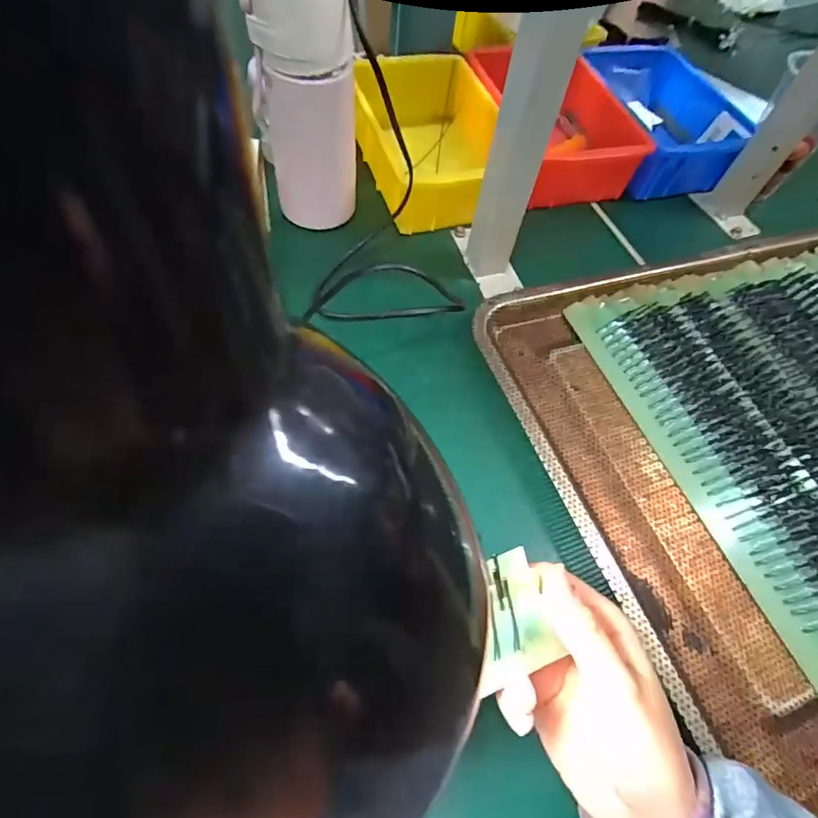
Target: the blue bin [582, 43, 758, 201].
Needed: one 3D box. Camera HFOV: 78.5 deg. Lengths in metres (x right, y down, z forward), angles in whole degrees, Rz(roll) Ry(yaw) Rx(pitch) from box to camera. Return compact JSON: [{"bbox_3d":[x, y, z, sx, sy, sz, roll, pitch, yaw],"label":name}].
[{"bbox_3d":[0.277,-0.337,0.568,0.126,0.060,0.219,-7,60,-7],"label":"blue bin"}]

